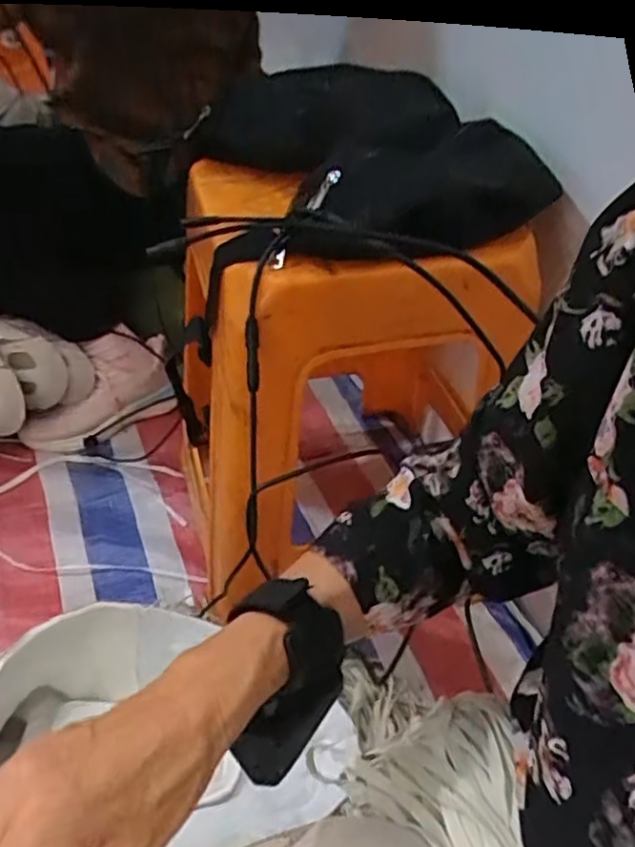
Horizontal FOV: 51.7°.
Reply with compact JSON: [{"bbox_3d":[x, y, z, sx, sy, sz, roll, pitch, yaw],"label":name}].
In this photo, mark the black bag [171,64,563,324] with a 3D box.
[{"bbox_3d":[0.041,-0.231,0.577,0.293,0.113,0.235,-12,44,-16],"label":"black bag"}]

